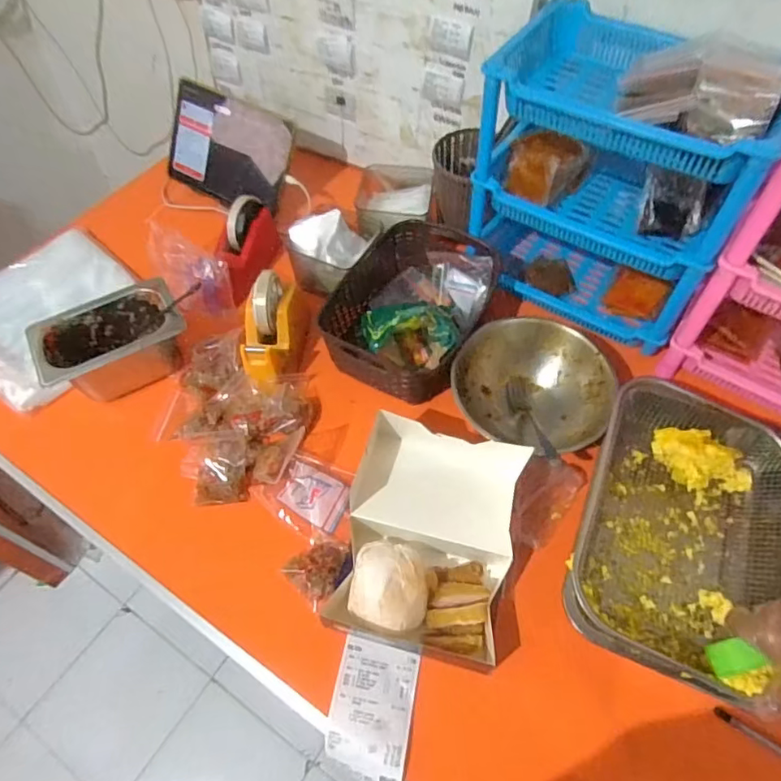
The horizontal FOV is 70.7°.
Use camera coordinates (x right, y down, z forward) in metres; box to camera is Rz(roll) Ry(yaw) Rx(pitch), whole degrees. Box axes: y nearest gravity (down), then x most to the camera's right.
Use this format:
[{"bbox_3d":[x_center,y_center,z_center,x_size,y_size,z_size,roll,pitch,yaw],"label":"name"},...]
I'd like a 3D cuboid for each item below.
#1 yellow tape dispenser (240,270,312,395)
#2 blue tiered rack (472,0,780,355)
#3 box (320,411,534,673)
[{"bbox_3d":[-0.159,-0.080,0.732,0.073,0.101,0.156,2,56,3],"label":"yellow tape dispenser"},{"bbox_3d":[0.279,-0.251,0.702,0.304,0.337,0.182,32,62,20],"label":"blue tiered rack"},{"bbox_3d":[0.040,0.155,0.598,0.178,0.078,0.226,10,57,8],"label":"box"}]

